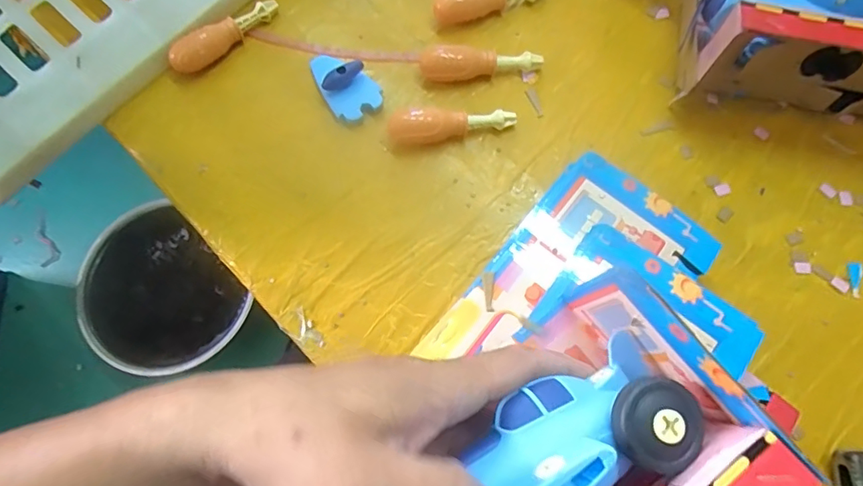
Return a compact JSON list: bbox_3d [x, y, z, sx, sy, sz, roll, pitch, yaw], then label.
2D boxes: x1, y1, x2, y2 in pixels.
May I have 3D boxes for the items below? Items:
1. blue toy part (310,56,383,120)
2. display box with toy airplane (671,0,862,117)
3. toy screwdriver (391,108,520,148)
[{"bbox_3d":[-0.070,-0.127,0.389,0.039,0.023,0.062,-37,77,-10],"label":"blue toy part"},{"bbox_3d":[0.272,-0.143,0.355,0.162,0.091,0.091,10,73,3],"label":"display box with toy airplane"},{"bbox_3d":[0.016,-0.088,0.374,0.095,0.028,0.023,0,73,0],"label":"toy screwdriver"}]

